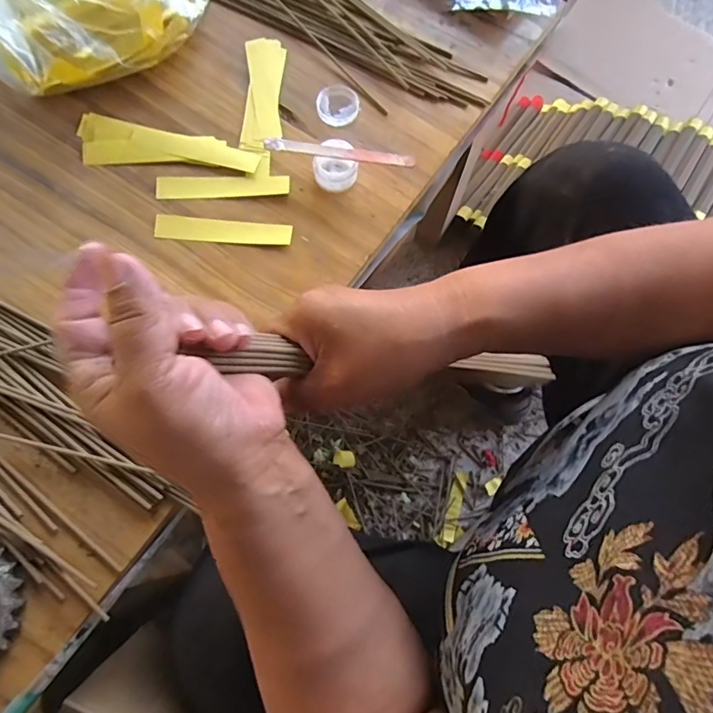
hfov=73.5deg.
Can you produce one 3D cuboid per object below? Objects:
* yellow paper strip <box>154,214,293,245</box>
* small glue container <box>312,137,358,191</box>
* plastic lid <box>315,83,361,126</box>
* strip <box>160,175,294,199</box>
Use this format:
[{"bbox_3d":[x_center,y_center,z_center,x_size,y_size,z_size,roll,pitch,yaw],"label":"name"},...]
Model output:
[{"bbox_3d":[-0.111,-0.106,0.399,0.111,0.004,0.020,4,74,-1],"label":"yellow paper strip"},{"bbox_3d":[-0.016,-0.160,0.405,0.034,0.025,0.036,1,74,-2],"label":"small glue container"},{"bbox_3d":[-0.017,-0.228,0.432,0.038,0.007,0.039,1,74,-2],"label":"plastic lid"},{"bbox_3d":[-0.114,-0.145,0.408,0.110,0.004,0.022,-1,74,-2],"label":"strip"}]

